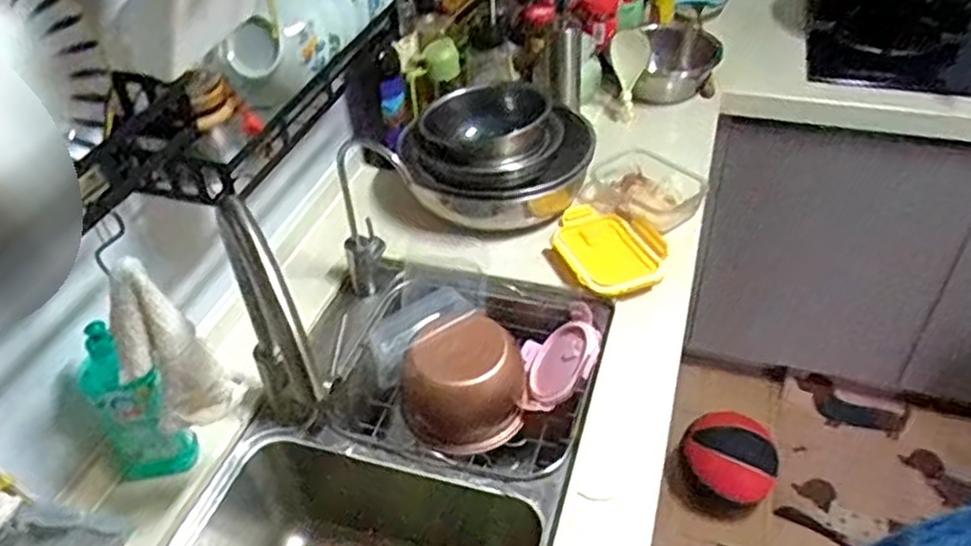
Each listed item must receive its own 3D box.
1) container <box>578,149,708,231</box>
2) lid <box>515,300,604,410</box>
[{"bbox_3d":[0.253,-0.127,1.183,0.184,0.054,0.153,13,44,19],"label":"container"},{"bbox_3d":[0.103,0.116,1.002,0.126,0.025,0.131,-40,30,21],"label":"lid"}]

